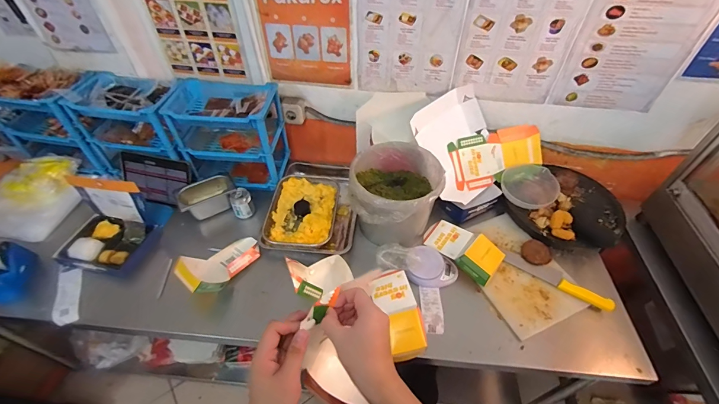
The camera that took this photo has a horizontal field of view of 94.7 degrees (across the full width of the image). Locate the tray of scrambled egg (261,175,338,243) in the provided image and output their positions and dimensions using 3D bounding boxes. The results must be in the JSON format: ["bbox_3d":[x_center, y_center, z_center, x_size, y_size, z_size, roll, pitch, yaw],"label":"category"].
[{"bbox_3d":[-0.179,0.016,1.085,0.209,0.041,0.299,5,47,5],"label":"tray of scrambled egg"}]

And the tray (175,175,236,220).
[{"bbox_3d":[-0.502,-0.015,1.098,0.172,0.085,0.123,-18,50,-16],"label":"tray"}]

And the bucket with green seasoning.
[{"bbox_3d":[0.106,-0.005,1.015,0.249,0.239,0.263,0,47,0],"label":"bucket with green seasoning"}]

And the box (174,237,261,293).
[{"bbox_3d":[-0.397,0.153,0.933,0.131,0.087,0.216,32,55,26],"label":"box"}]

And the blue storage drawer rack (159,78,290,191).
[{"bbox_3d":[-0.432,-0.219,1.136,0.328,0.323,0.231,0,47,0],"label":"blue storage drawer rack"}]

